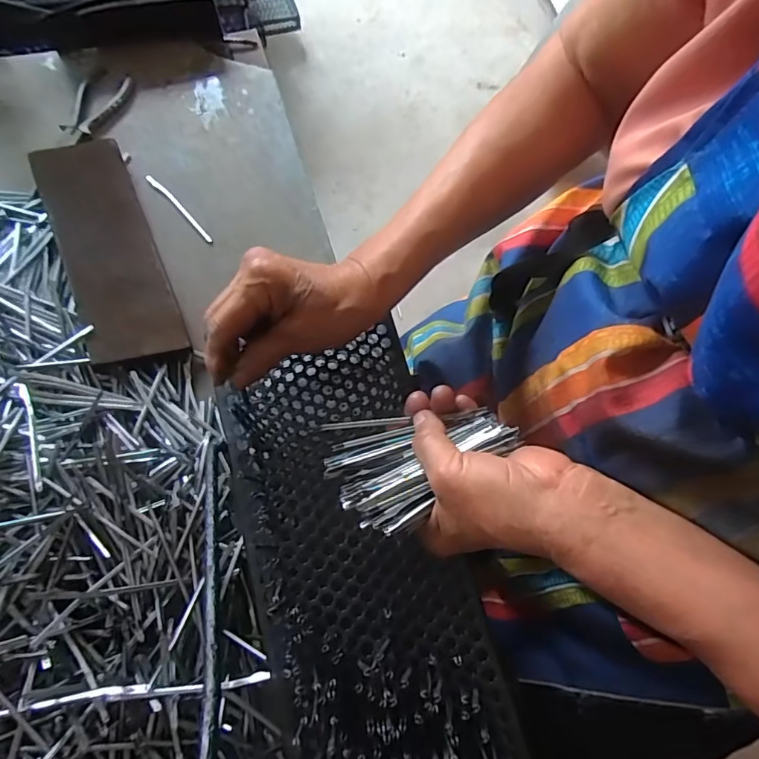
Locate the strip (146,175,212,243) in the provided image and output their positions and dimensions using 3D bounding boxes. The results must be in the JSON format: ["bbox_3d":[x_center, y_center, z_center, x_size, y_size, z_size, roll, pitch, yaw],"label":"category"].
[{"bbox_3d":[-0.208,-0.179,0.526,0.008,0.004,0.103,-42,77,-15],"label":"strip"}]

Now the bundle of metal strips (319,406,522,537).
[{"bbox_3d":[0.027,0.053,0.317,0.118,0.024,0.071,-6,71,-4],"label":"bundle of metal strips"}]

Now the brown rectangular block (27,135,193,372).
[{"bbox_3d":[-0.265,-0.128,0.492,0.081,0.028,0.247,-23,73,-10],"label":"brown rectangular block"}]

